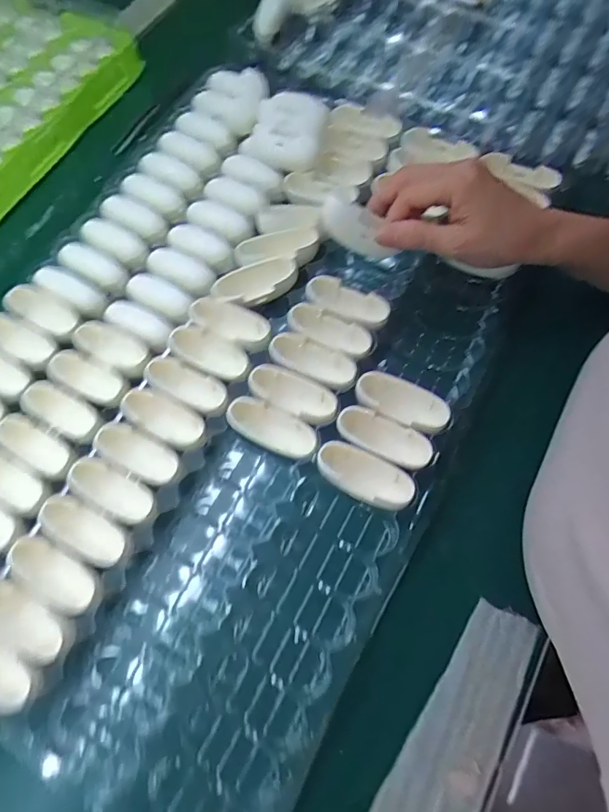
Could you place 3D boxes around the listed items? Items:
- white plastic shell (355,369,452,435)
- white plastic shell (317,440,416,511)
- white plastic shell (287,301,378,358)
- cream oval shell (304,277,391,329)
[{"bbox_3d":[0.072,-0.001,0.354,0.068,0.021,0.032,22,71,12],"label":"white plastic shell"},{"bbox_3d":[0.042,0.051,0.336,0.068,0.025,0.032,24,71,12],"label":"white plastic shell"},{"bbox_3d":[0.021,-0.058,0.376,0.071,0.018,0.029,26,71,13],"label":"white plastic shell"},{"bbox_3d":[0.034,-0.082,0.387,0.069,0.019,0.028,25,71,13],"label":"cream oval shell"}]

